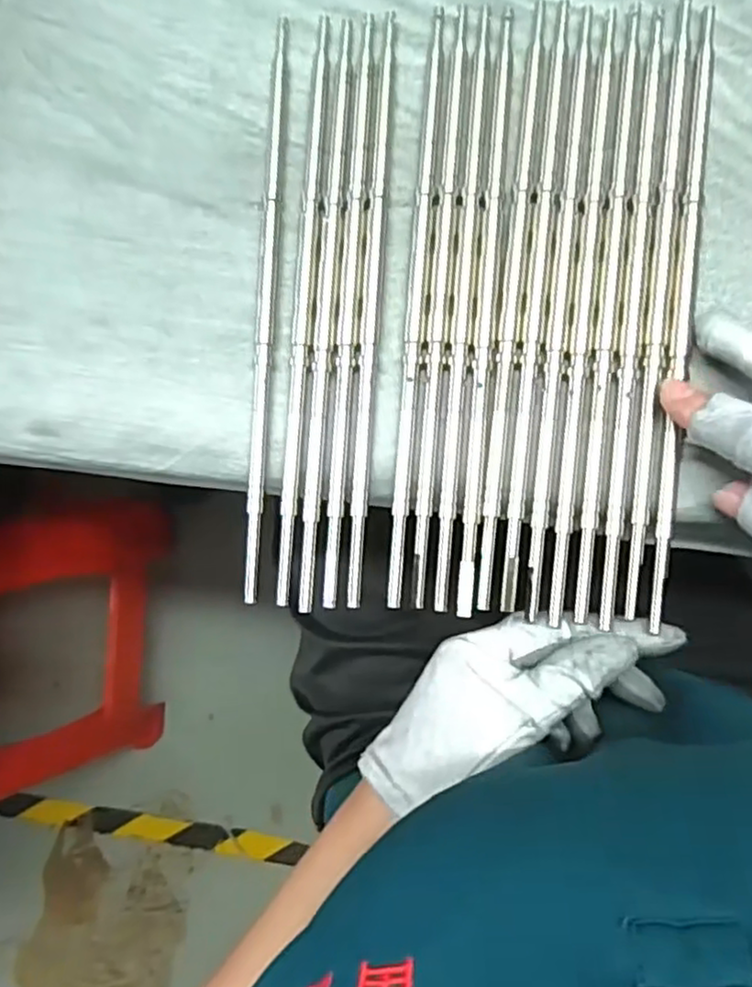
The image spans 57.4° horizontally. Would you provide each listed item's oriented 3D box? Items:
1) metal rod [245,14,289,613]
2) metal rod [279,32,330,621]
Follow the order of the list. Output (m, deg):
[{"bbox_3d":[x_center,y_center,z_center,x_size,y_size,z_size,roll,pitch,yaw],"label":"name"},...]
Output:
[{"bbox_3d":[-0.049,-0.085,0.303,0.007,0.007,0.260,2,85,6],"label":"metal rod"},{"bbox_3d":[-0.032,-0.084,0.301,0.008,0.004,0.259,3,85,7],"label":"metal rod"}]

